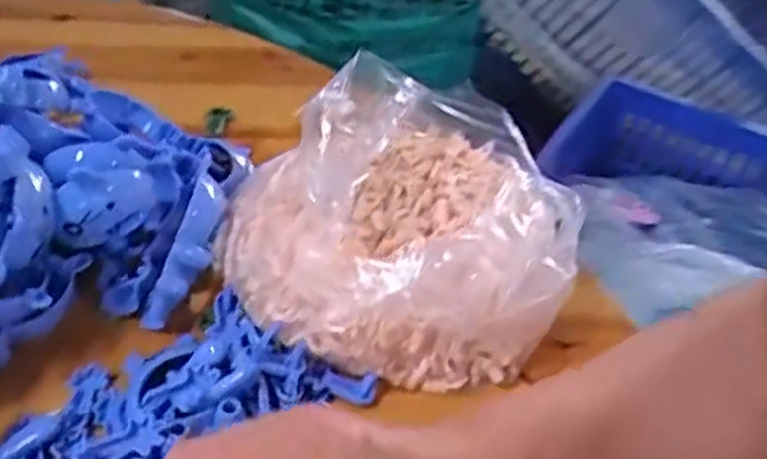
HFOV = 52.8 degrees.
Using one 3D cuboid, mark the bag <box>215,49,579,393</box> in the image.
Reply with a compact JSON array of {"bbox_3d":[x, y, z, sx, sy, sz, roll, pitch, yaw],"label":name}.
[{"bbox_3d":[0.016,-0.016,0.452,0.199,0.081,0.206,15,41,8],"label":"bag"}]

